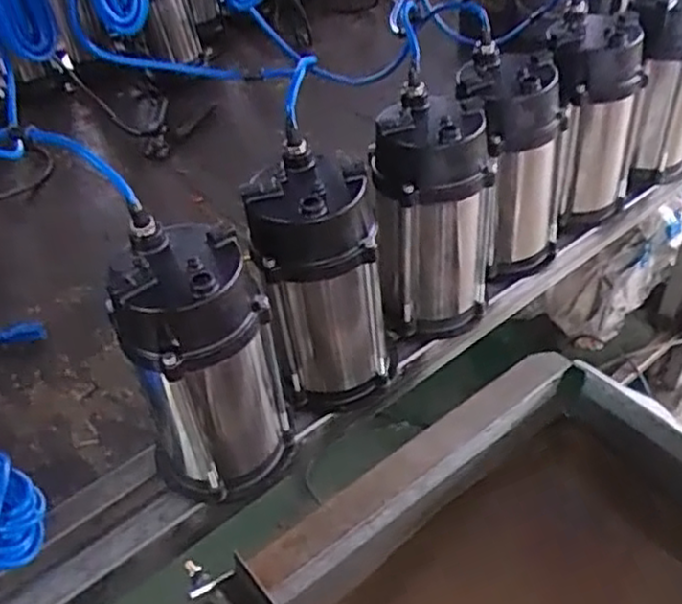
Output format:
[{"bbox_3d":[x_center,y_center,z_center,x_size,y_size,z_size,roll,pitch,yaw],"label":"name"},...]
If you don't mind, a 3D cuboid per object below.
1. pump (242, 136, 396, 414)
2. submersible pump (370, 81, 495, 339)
[{"bbox_3d":[-0.014,-0.010,0.724,0.120,0.256,0.102,-6,42,-1],"label":"pump"},{"bbox_3d":[0.103,-0.088,0.804,0.119,0.261,0.106,0,42,6],"label":"submersible pump"}]

